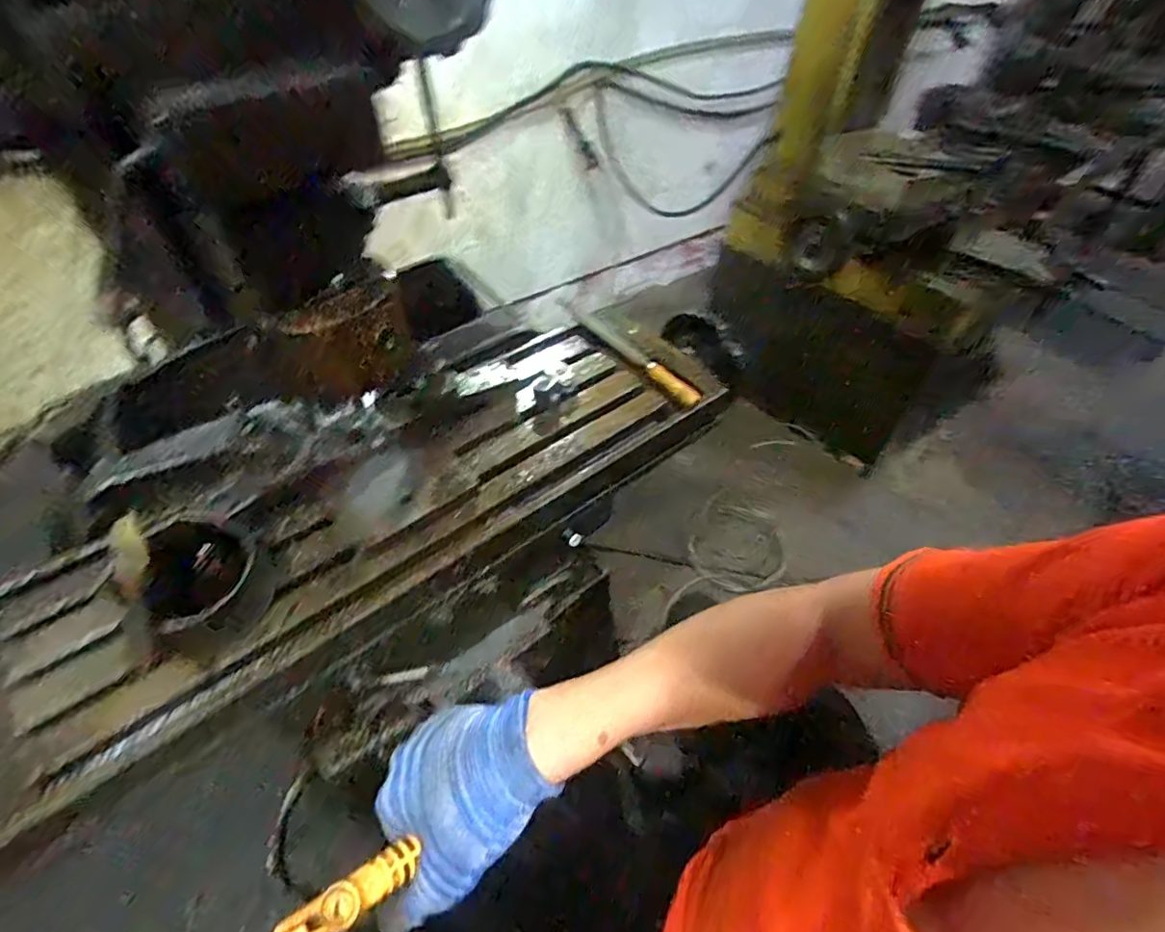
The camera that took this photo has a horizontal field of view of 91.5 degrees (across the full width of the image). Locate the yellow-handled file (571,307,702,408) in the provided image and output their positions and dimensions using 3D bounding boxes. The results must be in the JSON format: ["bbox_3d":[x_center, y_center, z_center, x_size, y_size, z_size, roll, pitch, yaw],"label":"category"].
[{"bbox_3d":[0.070,-0.151,0.746,0.036,0.017,0.246,-26,53,-23],"label":"yellow-handled file"}]

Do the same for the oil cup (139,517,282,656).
[{"bbox_3d":[-0.319,0.097,0.480,0.094,0.067,0.095,1,47,-1],"label":"oil cup"}]

